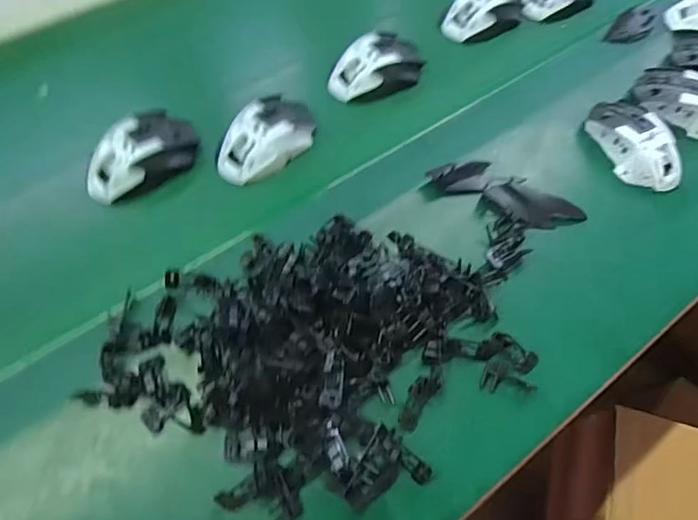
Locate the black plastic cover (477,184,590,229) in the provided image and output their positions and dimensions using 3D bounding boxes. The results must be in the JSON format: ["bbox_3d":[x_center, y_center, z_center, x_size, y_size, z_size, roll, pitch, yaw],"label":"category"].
[{"bbox_3d":[0.185,-0.052,0.495,0.103,0.019,0.038,7,62,1],"label":"black plastic cover"}]

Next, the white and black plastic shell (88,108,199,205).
[{"bbox_3d":[-0.211,-0.108,0.499,0.119,0.044,0.067,-37,69,-20],"label":"white and black plastic shell"}]

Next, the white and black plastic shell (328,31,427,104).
[{"bbox_3d":[0.032,-0.222,0.560,0.114,0.041,0.076,-9,62,-7],"label":"white and black plastic shell"}]

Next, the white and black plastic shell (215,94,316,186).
[{"bbox_3d":[-0.087,-0.129,0.511,0.075,0.037,0.116,39,67,17],"label":"white and black plastic shell"}]

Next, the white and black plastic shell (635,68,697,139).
[{"bbox_3d":[0.385,-0.180,0.559,0.114,0.034,0.054,30,64,13],"label":"white and black plastic shell"}]

